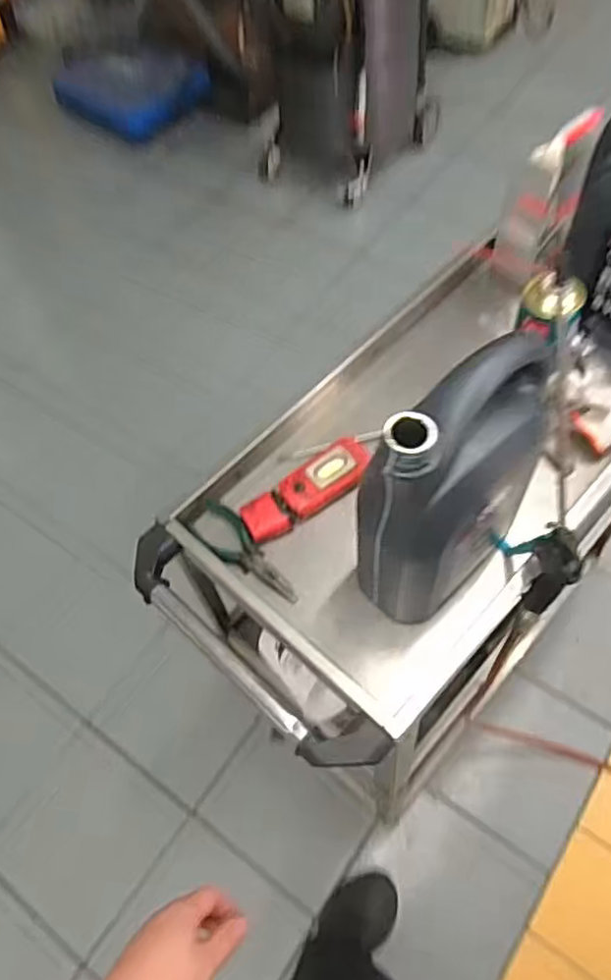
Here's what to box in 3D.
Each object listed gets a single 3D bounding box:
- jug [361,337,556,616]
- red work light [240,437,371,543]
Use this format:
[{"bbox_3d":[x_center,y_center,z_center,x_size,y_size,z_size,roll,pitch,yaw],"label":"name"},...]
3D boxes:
[{"bbox_3d":[0.142,0.000,0.632,0.086,0.284,0.184,39,70,25],"label":"jug"},{"bbox_3d":[0.003,-0.002,0.787,0.165,0.030,0.056,-33,61,-13],"label":"red work light"}]

